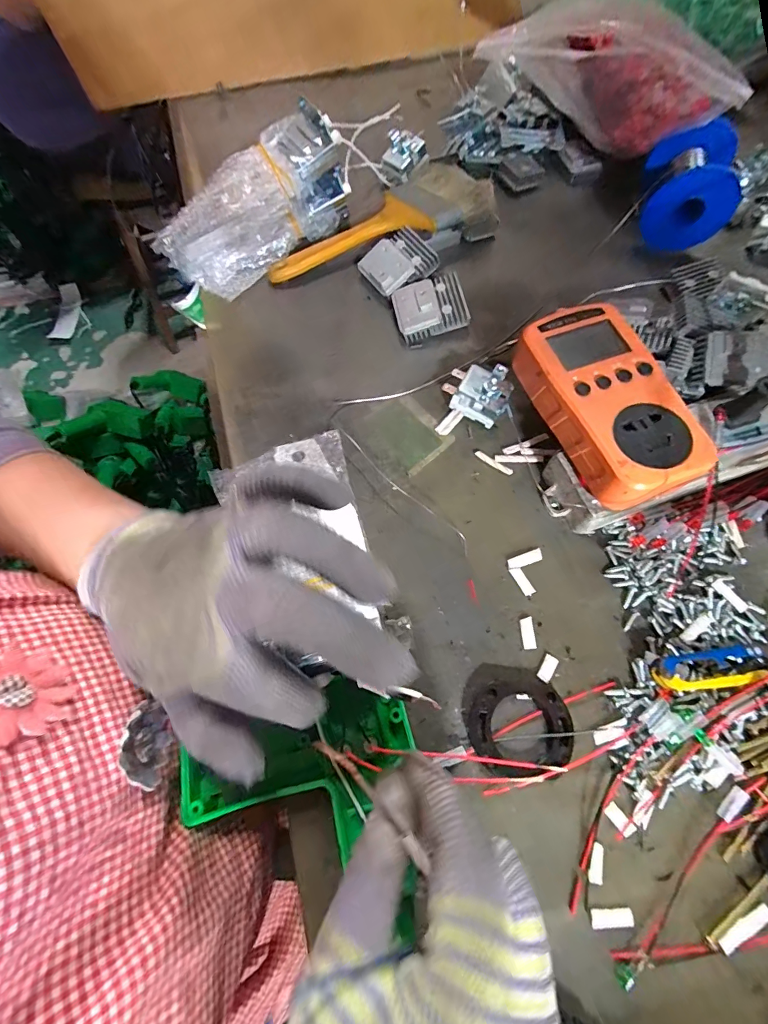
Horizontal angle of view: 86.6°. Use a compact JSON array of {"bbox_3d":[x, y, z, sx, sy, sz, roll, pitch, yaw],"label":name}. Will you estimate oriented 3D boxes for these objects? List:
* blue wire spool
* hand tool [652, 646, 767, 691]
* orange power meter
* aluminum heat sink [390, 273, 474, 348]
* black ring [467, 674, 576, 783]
[{"bbox_3d":[0.257,-0.276,0.345,0.064,0.057,0.073,11,71,6],"label":"blue wire spool"},{"bbox_3d":[0.190,0.092,0.238,0.066,0.011,0.020,-6,70,0],"label":"hand tool"},{"bbox_3d":[0.132,-0.066,0.247,0.072,0.028,0.126,-22,71,-6],"label":"orange power meter"},{"bbox_3d":[0.038,-0.165,0.333,0.056,0.023,0.047,-17,71,-4],"label":"aluminum heat sink"},{"bbox_3d":[0.078,0.124,0.234,0.057,0.007,0.053,-1,70,2],"label":"black ring"}]

